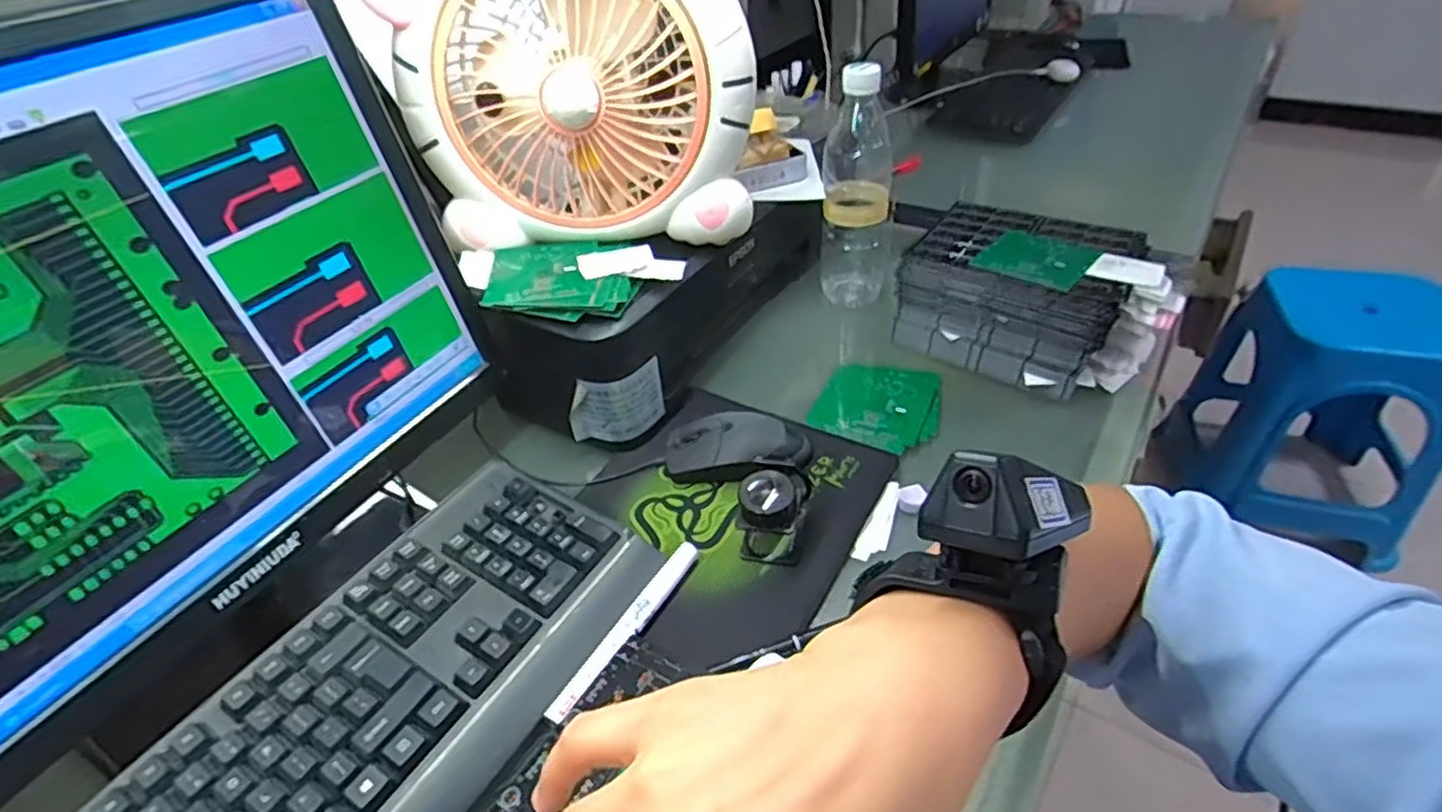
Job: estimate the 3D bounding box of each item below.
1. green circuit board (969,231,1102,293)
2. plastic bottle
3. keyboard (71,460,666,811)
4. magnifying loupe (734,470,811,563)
[{"bbox_3d":[0.276,-0.131,0.613,0.082,0.010,0.098,27,49,33],"label":"green circuit board"},{"bbox_3d":[0.135,-0.208,0.695,0.067,0.231,0.058,3,40,10],"label":"plastic bottle"},{"bbox_3d":[-0.214,0.196,0.375,0.161,0.040,0.429,17,45,25],"label":"keyboard"},{"bbox_3d":[0.037,0.070,0.492,0.044,0.055,0.056,4,41,11],"label":"magnifying loupe"}]

